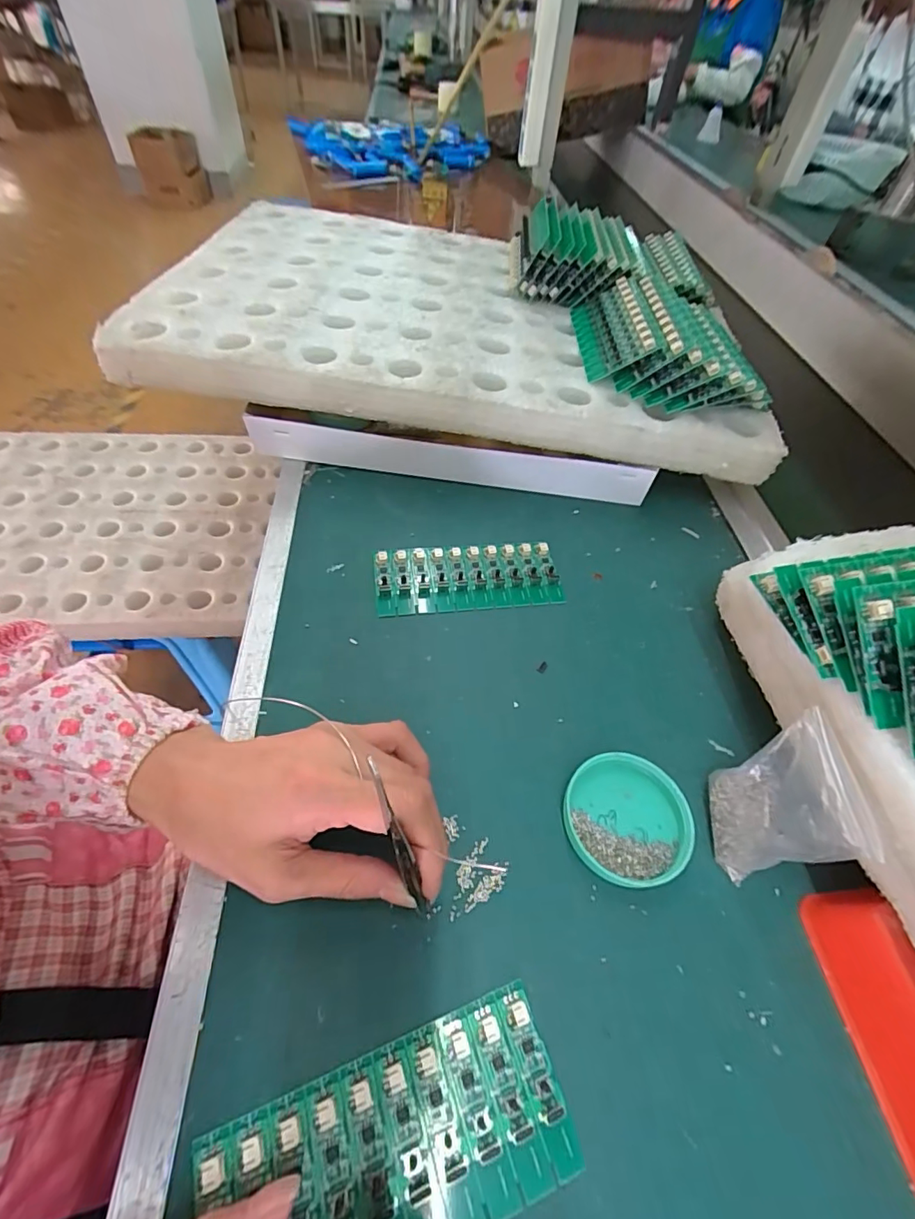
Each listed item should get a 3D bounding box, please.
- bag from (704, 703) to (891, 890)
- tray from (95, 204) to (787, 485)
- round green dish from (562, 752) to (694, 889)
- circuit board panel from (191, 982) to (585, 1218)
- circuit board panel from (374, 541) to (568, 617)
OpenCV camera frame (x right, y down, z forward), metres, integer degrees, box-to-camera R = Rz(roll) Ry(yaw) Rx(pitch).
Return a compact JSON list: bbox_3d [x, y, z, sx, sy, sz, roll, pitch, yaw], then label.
[{"bbox_3d":[0.157,0.095,0.247,0.030,0.078,0.063,5,53,0],"label":"bag"},{"bbox_3d":[0.003,-0.299,0.497,0.540,0.054,0.358,6,53,1],"label":"tray"},{"bbox_3d":[0.093,0.114,0.269,0.067,0.011,0.065,2,53,-3],"label":"round green dish"},{"bbox_3d":[-0.025,0.210,0.190,0.137,0.006,0.062,-13,55,-15],"label":"circuit board panel"},{"bbox_3d":[0.008,-0.025,0.370,0.137,0.007,0.058,-5,54,-8],"label":"circuit board panel"}]

